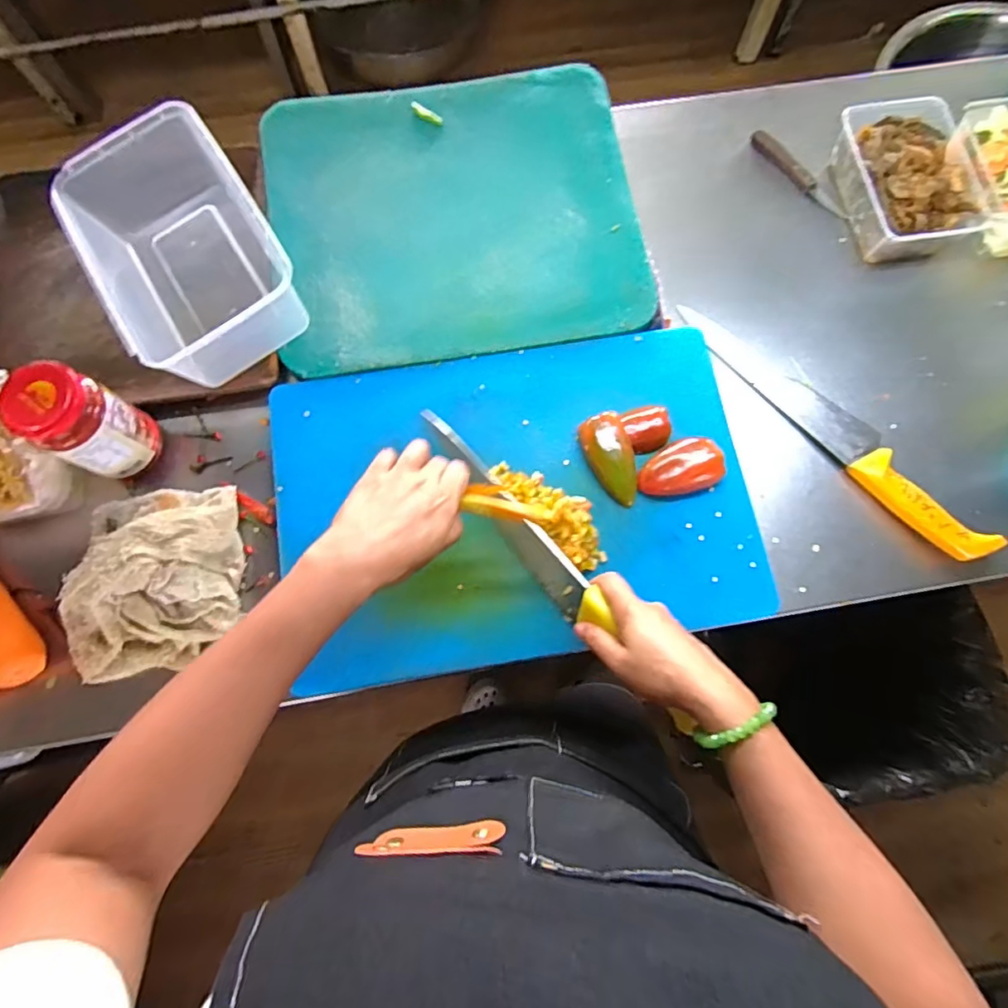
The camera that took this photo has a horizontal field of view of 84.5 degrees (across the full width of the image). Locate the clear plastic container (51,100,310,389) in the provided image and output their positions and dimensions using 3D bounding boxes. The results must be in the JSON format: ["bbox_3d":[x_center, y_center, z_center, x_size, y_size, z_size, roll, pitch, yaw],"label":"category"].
[{"bbox_3d":[-0.316,-0.245,0.545,0.157,0.100,0.252,-33,79,-8],"label":"clear plastic container"}]

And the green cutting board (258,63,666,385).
[{"bbox_3d":[-0.053,-0.316,0.597,0.375,0.016,0.343,-9,78,-2],"label":"green cutting board"}]

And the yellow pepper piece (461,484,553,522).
[{"bbox_3d":[0.004,0.001,0.446,0.067,0.019,0.021,14,70,-3],"label":"yellow pepper piece"}]

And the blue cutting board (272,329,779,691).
[{"bbox_3d":[0.011,-0.009,0.528,0.446,0.028,0.302,-9,77,-3],"label":"blue cutting board"}]

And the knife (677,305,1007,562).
[{"bbox_3d":[0.328,-0.082,0.562,0.051,0.017,0.361,-40,80,-10],"label":"knife"}]

